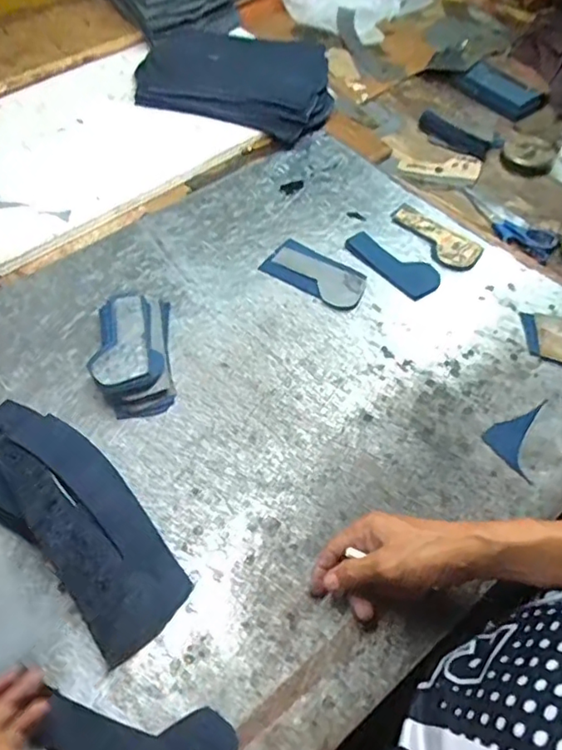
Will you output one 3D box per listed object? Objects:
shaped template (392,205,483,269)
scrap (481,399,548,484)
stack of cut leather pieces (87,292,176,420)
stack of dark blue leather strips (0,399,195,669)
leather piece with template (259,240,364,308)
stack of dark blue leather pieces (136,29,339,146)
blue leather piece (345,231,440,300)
[{"bbox_3d":[0.205,-0.187,0.774,0.133,0.013,0.061,35,62,21],"label":"shaped template"},{"bbox_3d":[0.245,0.062,0.604,0.054,0.004,0.097,17,57,11],"label":"scrap"},{"bbox_3d":[-0.168,-0.032,0.647,0.080,0.042,0.159,-7,56,-5],"label":"stack of cut leather pieces"},{"bbox_3d":[-0.214,0.109,0.538,0.310,0.063,0.103,38,64,23],"label":"stack of dark blue leather strips"},{"bbox_3d":[0.046,-0.132,0.736,0.132,0.010,0.071,28,61,20],"label":"leather piece with template"},{"bbox_3d":[-0.078,-0.453,0.884,0.303,0.045,0.147,10,95,6],"label":"stack of dark blue leather pieces"},{"bbox_3d":[0.144,-0.147,0.745,0.126,0.013,0.060,34,62,21],"label":"blue leather piece"}]

